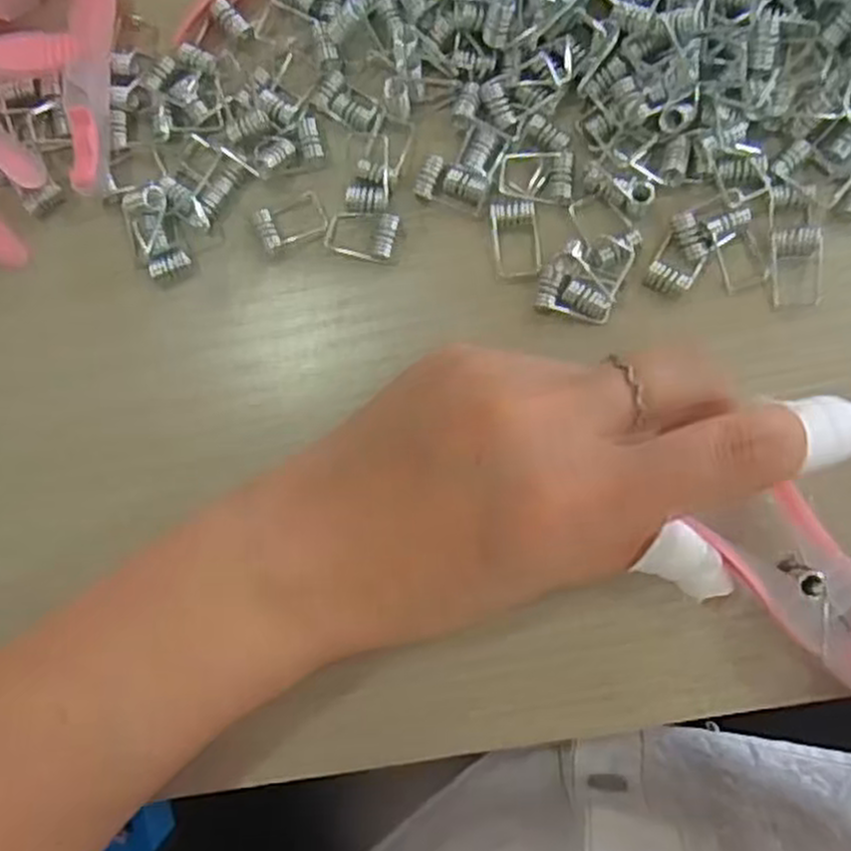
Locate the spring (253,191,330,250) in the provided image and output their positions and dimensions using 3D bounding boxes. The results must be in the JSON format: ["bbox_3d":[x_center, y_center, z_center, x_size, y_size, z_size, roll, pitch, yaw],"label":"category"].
[{"bbox_3d":[-0.043,-0.065,0.254,0.021,0.006,0.014,-26,86,4],"label":"spring"}]

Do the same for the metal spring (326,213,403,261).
[{"bbox_3d":[-0.020,-0.060,0.252,0.023,0.006,0.014,10,89,6],"label":"metal spring"}]

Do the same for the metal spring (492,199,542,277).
[{"bbox_3d":[0.028,-0.057,0.246,0.014,0.006,0.022,-6,87,5],"label":"metal spring"}]

